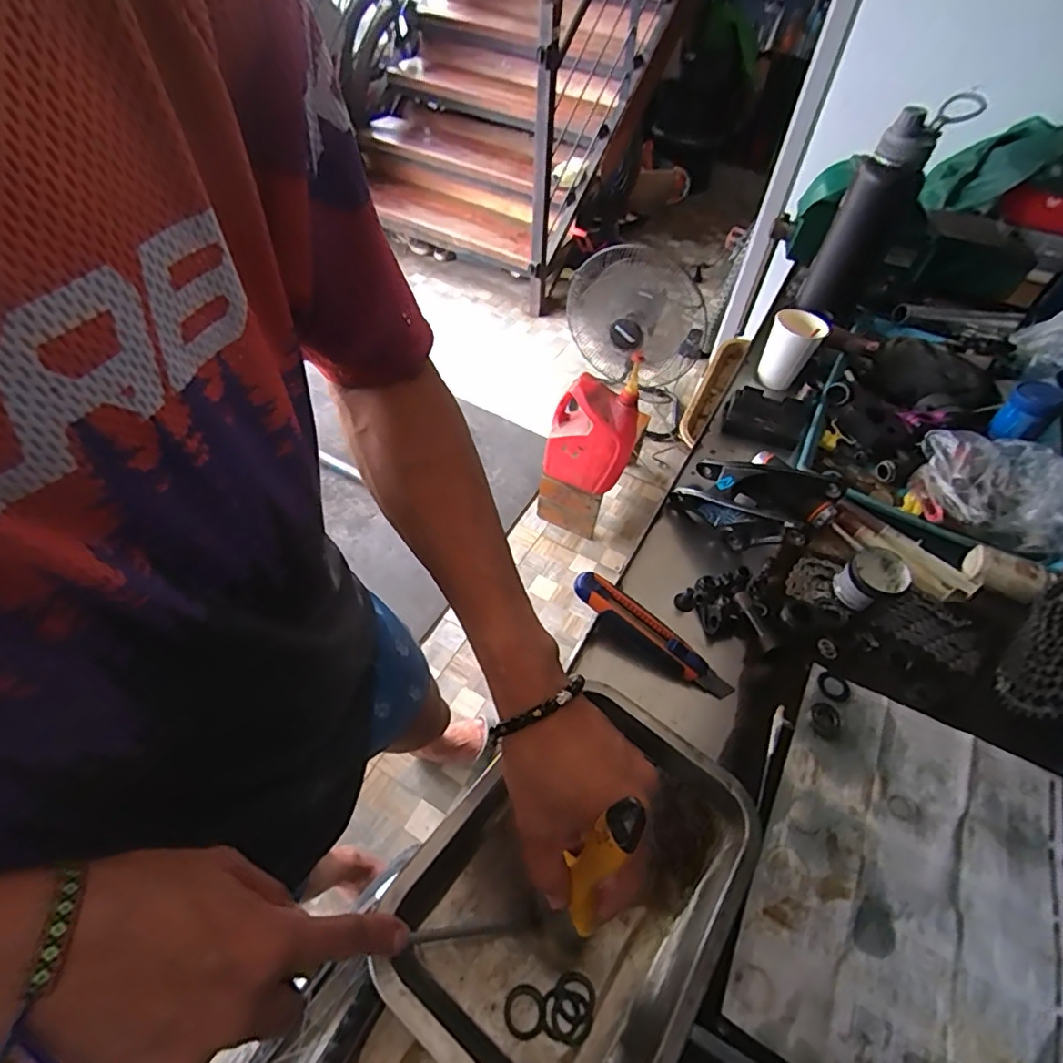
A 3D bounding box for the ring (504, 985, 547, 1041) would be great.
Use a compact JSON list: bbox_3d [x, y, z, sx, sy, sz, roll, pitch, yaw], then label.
[{"bbox_3d":[-0.004,0.306,0.353,0.027,0.004,0.027,7,38,-5],"label":"ring"}]

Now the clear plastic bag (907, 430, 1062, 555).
[{"bbox_3d":[0.530,-0.047,0.638,0.140,0.077,0.133,12,53,5],"label":"clear plastic bag"}]

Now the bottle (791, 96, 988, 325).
[{"bbox_3d":[0.512,-0.479,0.841,0.098,0.304,0.102,23,75,13],"label":"bottle"}]

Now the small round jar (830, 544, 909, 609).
[{"bbox_3d":[0.348,0.052,0.572,0.054,0.049,0.056,2,53,-2],"label":"small round jar"}]

